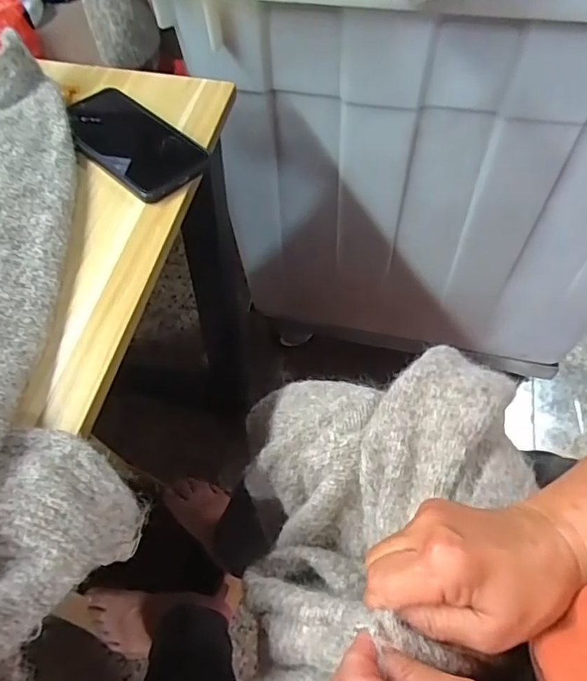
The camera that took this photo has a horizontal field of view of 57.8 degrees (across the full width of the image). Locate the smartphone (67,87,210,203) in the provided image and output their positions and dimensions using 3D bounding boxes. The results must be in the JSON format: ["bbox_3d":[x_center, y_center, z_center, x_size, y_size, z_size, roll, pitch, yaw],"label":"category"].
[{"bbox_3d":[-0.150,-0.186,0.483,0.151,0.016,0.075,39,67,20],"label":"smartphone"}]

